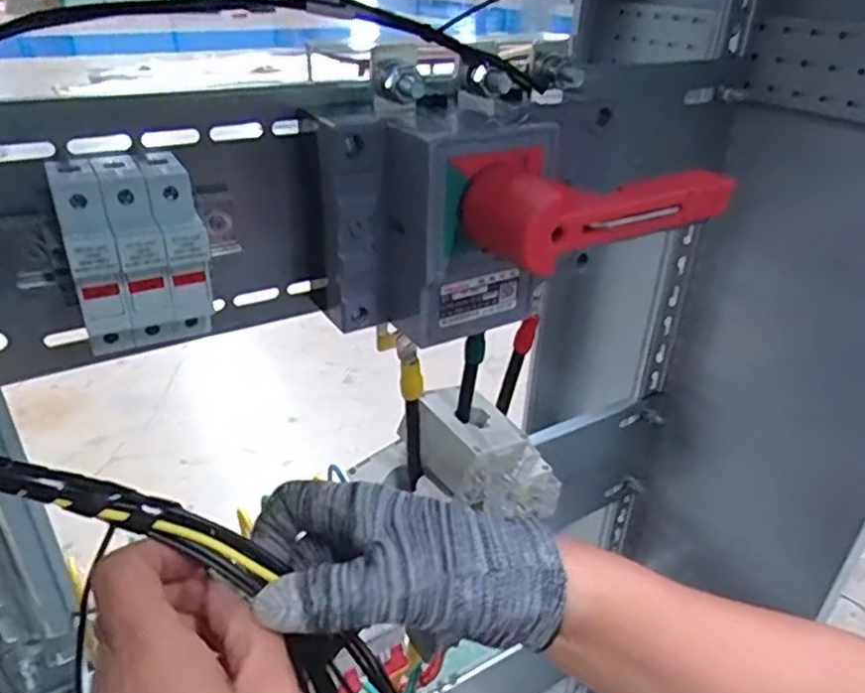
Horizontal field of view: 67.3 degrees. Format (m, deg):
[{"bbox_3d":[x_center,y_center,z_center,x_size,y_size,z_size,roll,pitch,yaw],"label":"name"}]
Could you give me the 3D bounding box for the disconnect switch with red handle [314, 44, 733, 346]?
[{"bbox_3d":[0.043,-0.071,0.340,0.173,0.119,0.127,-17,36,-27],"label":"disconnect switch with red handle"}]

